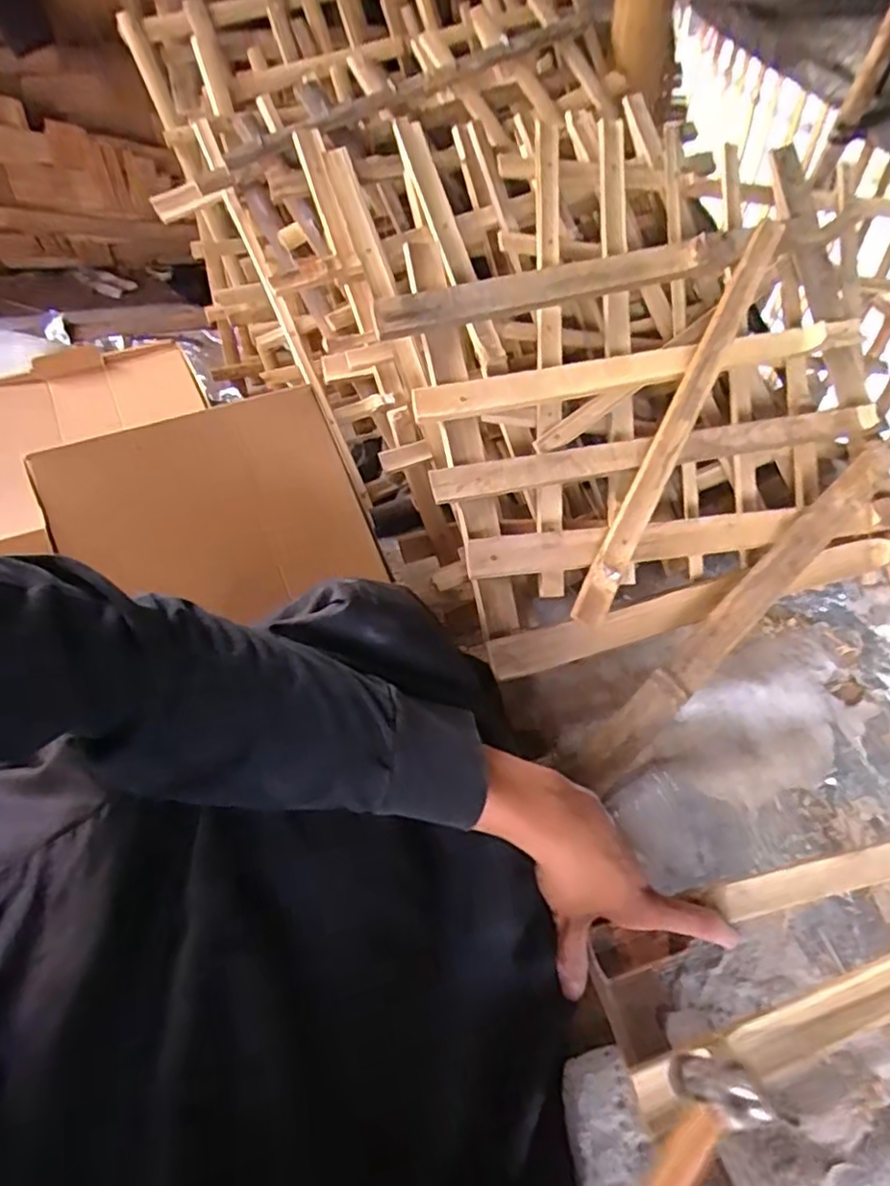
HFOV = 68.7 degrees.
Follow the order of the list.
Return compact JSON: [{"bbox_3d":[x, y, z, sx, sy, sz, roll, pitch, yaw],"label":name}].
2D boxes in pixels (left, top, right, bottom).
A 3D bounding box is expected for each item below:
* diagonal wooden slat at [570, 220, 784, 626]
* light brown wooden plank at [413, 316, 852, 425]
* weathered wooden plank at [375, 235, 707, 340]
[{"bbox_3d":[0.245,-0.184,0.673,0.029,0.020,0.481,25,80,18],"label":"diagonal wooden slat"},{"bbox_3d":[0.215,-0.238,0.688,0.509,0.015,0.035,-13,99,-11],"label":"light brown wooden plank"},{"bbox_3d":[0.106,-0.318,0.677,0.362,0.020,0.042,-18,96,-12],"label":"weathered wooden plank"}]

